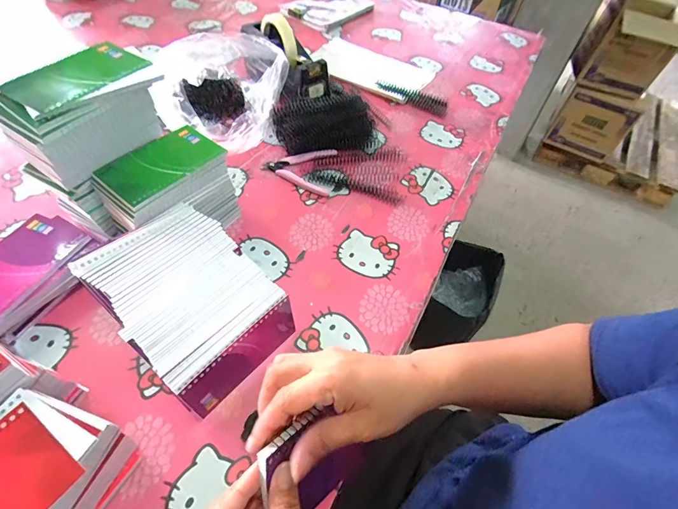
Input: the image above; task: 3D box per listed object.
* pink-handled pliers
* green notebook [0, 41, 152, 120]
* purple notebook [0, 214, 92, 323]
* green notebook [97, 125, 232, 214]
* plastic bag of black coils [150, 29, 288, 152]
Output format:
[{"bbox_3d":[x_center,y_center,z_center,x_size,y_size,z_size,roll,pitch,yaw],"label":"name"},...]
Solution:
[{"bbox_3d":[-0.065,-0.140,0.577,0.108,0.009,0.092,6,53,1],"label":"pink-handled pliers"},{"bbox_3d":[-0.279,-0.193,0.385,0.080,0.006,0.130,32,58,17],"label":"green notebook"},{"bbox_3d":[-0.359,0.010,0.402,0.088,0.010,0.135,25,56,13],"label":"purple notebook"},{"bbox_3d":[-0.211,-0.110,0.431,0.079,0.009,0.131,35,59,19],"label":"green notebook"},{"bbox_3d":[-0.180,-0.270,0.589,0.179,0.131,0.173,-3,53,-6],"label":"plastic bag of black coils"}]

